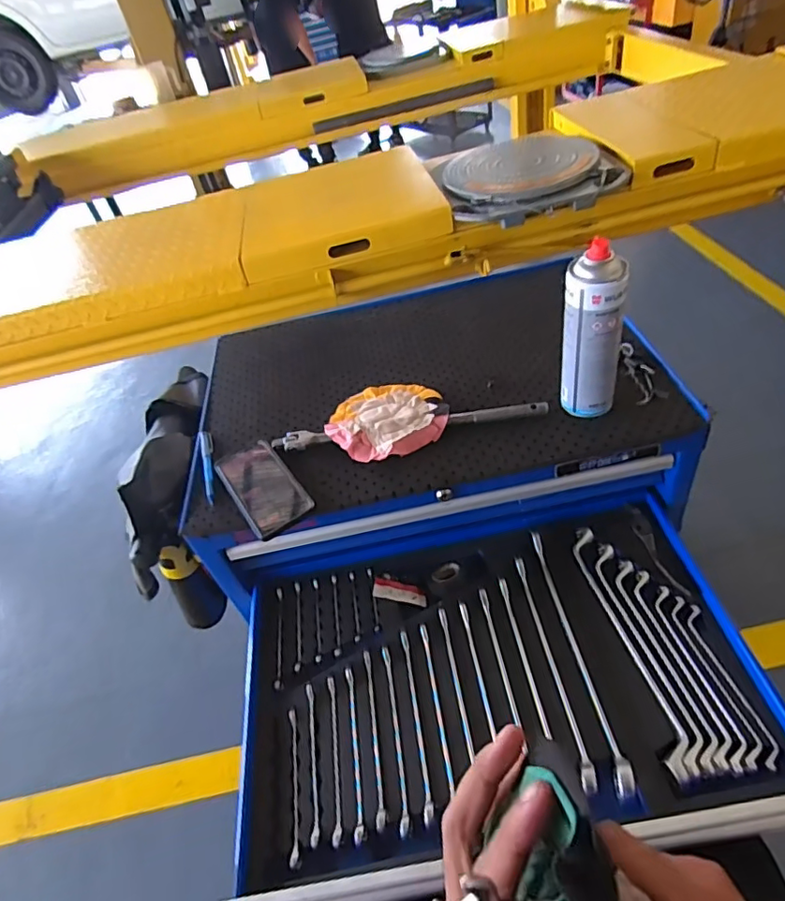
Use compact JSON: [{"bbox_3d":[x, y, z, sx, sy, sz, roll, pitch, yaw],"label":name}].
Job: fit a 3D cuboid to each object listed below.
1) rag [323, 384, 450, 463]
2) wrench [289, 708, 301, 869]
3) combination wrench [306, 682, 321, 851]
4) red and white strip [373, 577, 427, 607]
[{"bbox_3d":[-0.009,-0.047,0.763,0.156,0.029,0.152,-14,43,0],"label":"rag"},{"bbox_3d":[-0.110,0.368,0.615,0.010,0.010,0.156,-14,43,0],"label":"wrench"},{"bbox_3d":[-0.091,0.350,0.630,0.009,0.019,0.168,-13,43,1],"label":"combination wrench"},{"bbox_3d":[0.011,0.193,0.760,0.075,0.011,0.030,16,39,-7],"label":"red and white strip"}]

